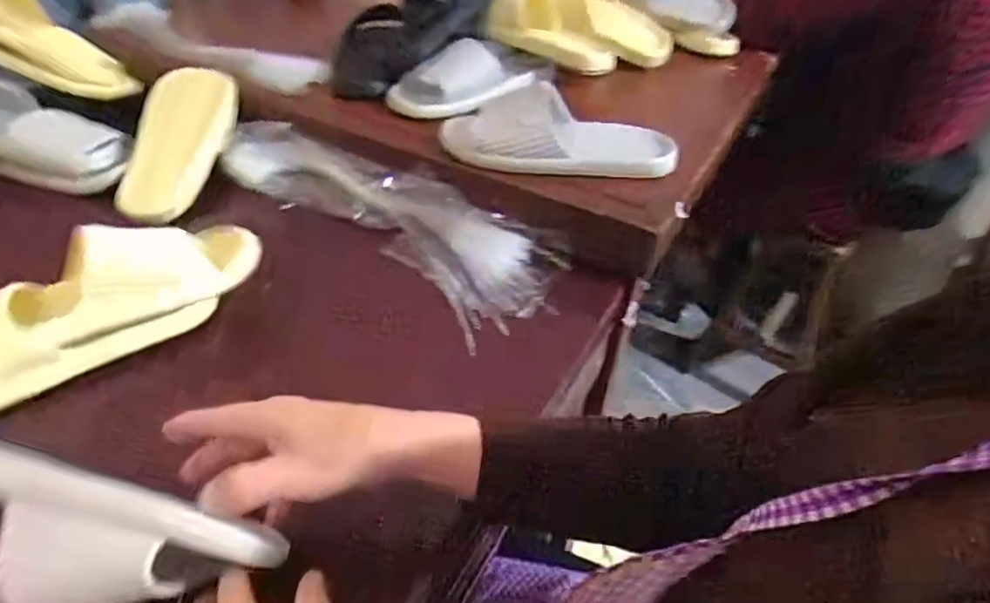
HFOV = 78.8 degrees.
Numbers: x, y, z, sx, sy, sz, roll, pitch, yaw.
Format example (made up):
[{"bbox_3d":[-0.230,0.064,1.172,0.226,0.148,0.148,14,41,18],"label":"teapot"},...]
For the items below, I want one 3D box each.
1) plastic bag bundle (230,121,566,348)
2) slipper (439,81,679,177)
[{"bbox_3d":[-0.123,-0.109,0.700,0.440,0.073,0.151,30,47,27],"label":"plastic bag bundle"},{"bbox_3d":[0.076,-0.193,0.678,0.259,0.065,0.087,2,41,-3],"label":"slipper"}]

